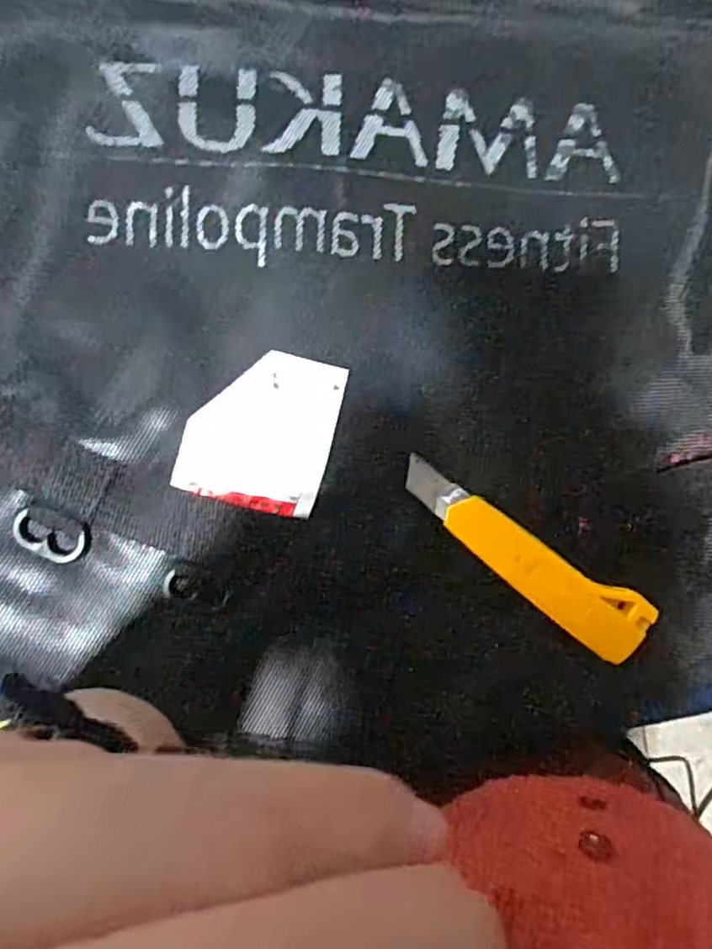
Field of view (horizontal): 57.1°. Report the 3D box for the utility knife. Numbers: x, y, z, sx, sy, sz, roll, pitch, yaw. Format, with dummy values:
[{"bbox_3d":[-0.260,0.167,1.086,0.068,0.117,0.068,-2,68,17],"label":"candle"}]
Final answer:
[{"bbox_3d":[0.094,0.046,0.368,0.158,0.013,0.038,37,82,-2],"label":"utility knife"}]

